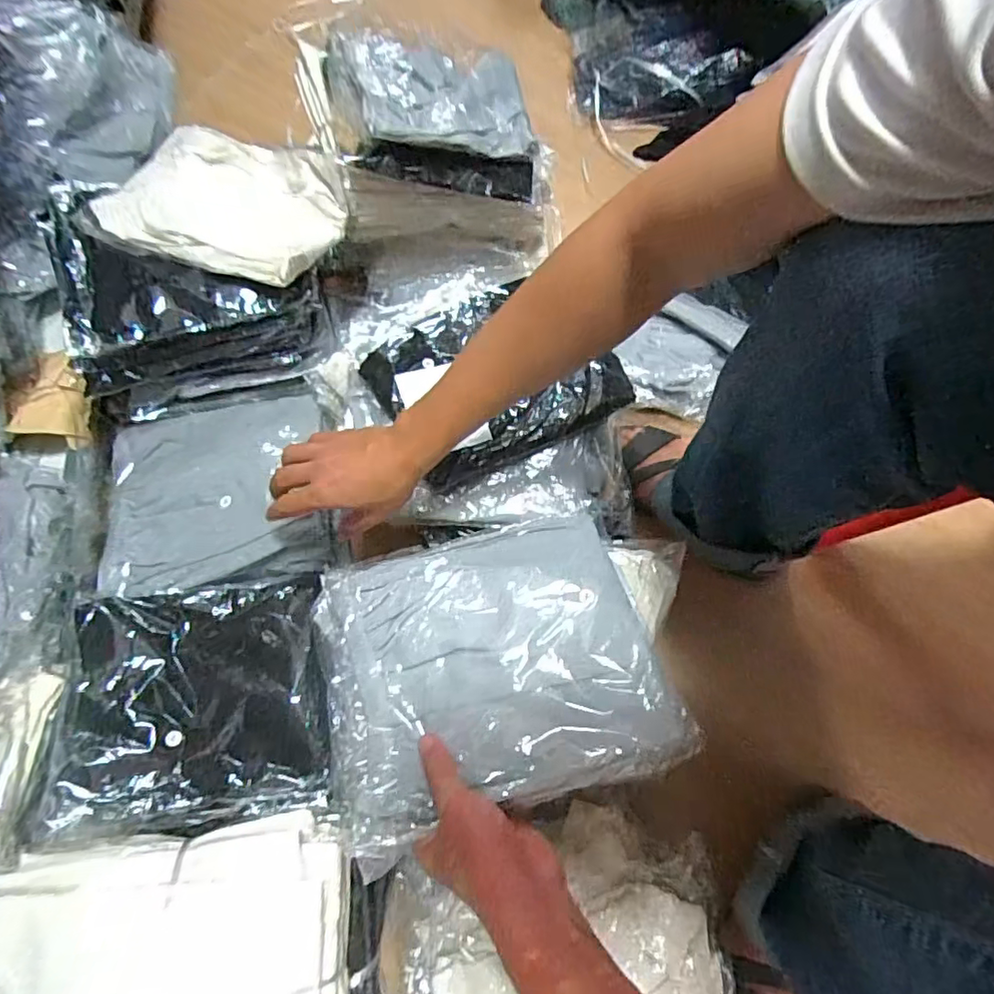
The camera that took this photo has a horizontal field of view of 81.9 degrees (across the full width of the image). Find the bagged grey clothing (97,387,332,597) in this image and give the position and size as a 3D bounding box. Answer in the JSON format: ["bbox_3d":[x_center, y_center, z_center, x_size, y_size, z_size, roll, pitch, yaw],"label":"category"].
[{"bbox_3d":[-0.315,-0.008,0.633,0.239,0.042,0.214,-12,68,-5],"label":"bagged grey clothing"}]

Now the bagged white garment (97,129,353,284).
[{"bbox_3d":[-0.282,-0.318,0.620,0.215,0.042,0.180,19,69,7],"label":"bagged white garment"}]

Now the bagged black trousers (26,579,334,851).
[{"bbox_3d":[-0.278,0.179,0.520,0.249,0.051,0.214,-6,68,-2],"label":"bagged black trousers"}]

